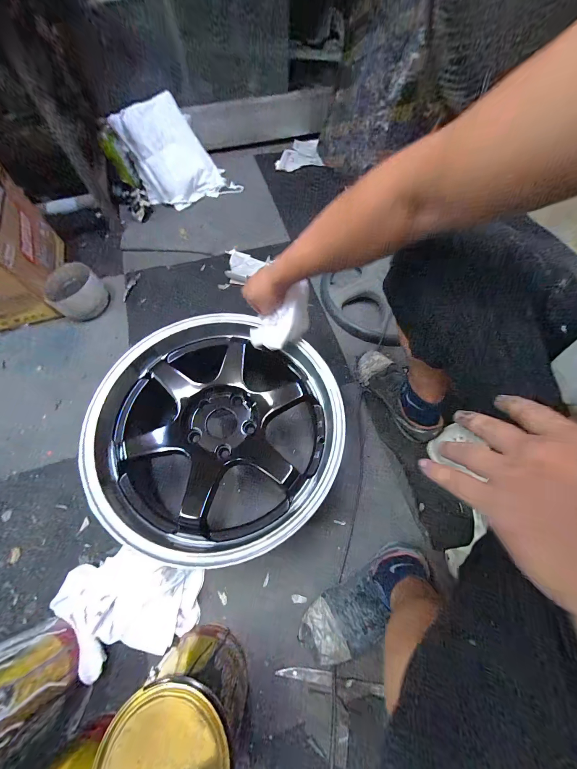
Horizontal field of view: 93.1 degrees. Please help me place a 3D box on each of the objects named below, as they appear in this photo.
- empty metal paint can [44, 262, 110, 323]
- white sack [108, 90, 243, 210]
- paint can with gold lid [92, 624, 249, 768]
[{"bbox_3d":[-0.624,-0.271,0.815,0.139,0.090,0.148,0,66,0],"label":"empty metal paint can"},{"bbox_3d":[-0.416,-0.875,1.027,0.341,0.249,0.257,-29,69,-13],"label":"white sack"},{"bbox_3d":[-0.146,0.497,0.413,0.146,0.213,0.153,0,66,0],"label":"paint can with gold lid"}]

